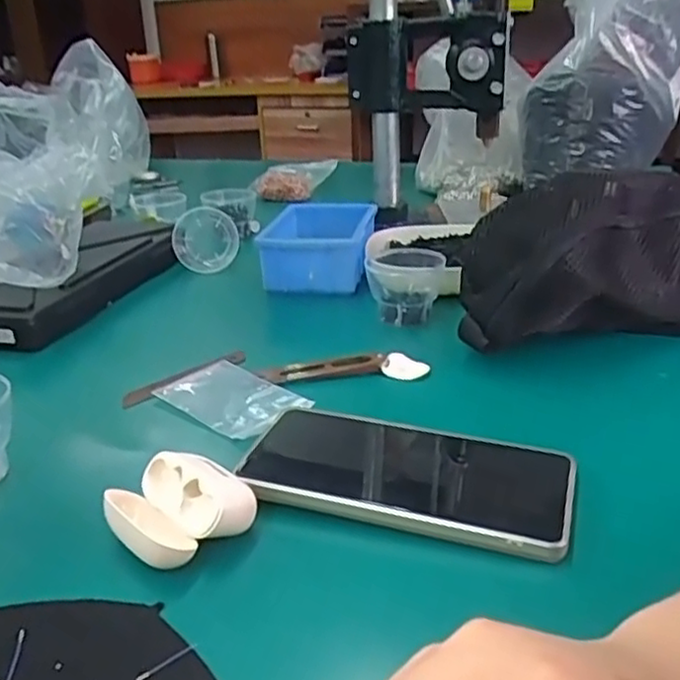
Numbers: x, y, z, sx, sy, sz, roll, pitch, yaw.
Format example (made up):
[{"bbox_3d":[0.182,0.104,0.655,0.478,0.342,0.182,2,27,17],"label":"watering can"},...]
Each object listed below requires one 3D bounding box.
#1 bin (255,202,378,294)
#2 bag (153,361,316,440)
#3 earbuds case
[{"bbox_3d":[-0.017,-0.093,0.682,0.092,0.044,0.148,1,24,9],"label":"bin"},{"bbox_3d":[-0.071,0.037,0.458,0.093,0.005,0.059,18,31,39],"label":"bag"},{"bbox_3d":[-0.077,0.080,0.337,0.059,0.031,0.060,-24,31,-39],"label":"earbuds case"}]

